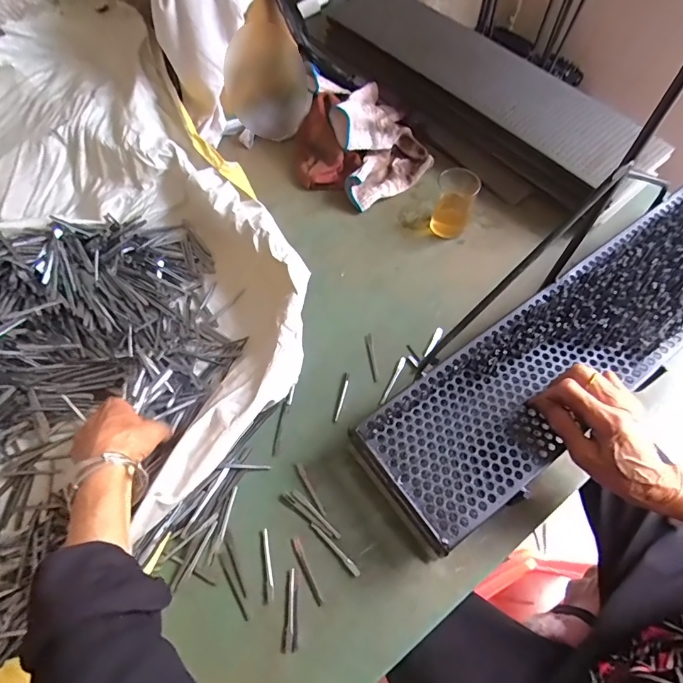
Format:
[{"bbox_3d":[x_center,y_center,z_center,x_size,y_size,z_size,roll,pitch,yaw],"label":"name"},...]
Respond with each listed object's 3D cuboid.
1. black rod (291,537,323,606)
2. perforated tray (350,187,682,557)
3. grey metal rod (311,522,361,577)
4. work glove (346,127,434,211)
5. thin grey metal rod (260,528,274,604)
[{"bbox_3d":[-0.036,0.231,0.436,0.009,0.004,0.064,-22,66,-12],"label":"black rod"},{"bbox_3d":[0.275,-0.014,0.475,0.574,0.027,0.144,-35,69,-10],"label":"perforated tray"},{"bbox_3d":[-0.006,0.211,0.442,0.007,0.004,0.068,-40,70,-19],"label":"grey metal rod"},{"bbox_3d":[0.077,-0.271,0.680,0.074,0.045,0.160,38,69,19],"label":"work glove"},{"bbox_3d":[-0.077,0.229,0.445,0.011,0.004,0.066,-7,62,-3],"label":"thin grey metal rod"}]

